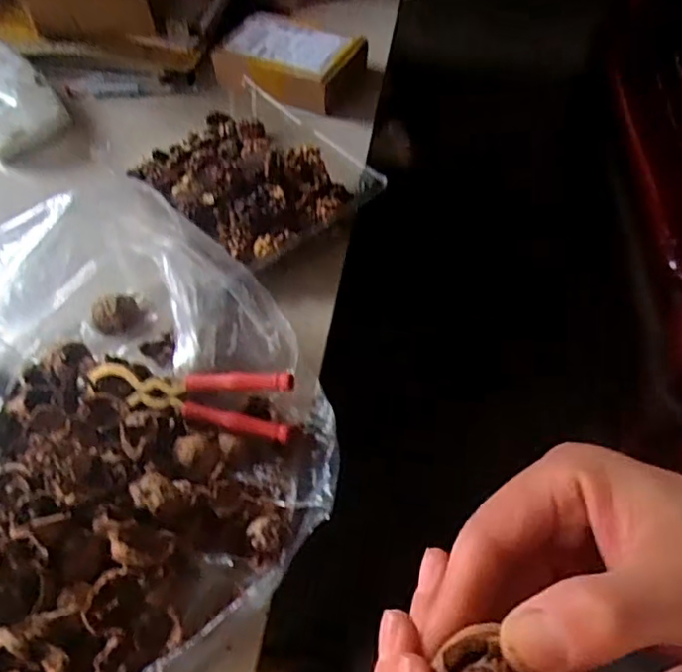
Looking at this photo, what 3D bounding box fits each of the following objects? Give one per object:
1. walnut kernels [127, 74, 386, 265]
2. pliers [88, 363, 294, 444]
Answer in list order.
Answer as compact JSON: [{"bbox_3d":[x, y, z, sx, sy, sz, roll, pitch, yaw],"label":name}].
[{"bbox_3d":[-0.087,-0.151,0.564,0.173,0.041,0.217,-36,62,-20],"label":"walnut kernels"},{"bbox_3d":[-0.110,0.045,0.435,0.155,0.016,0.046,3,94,14],"label":"pliers"}]

